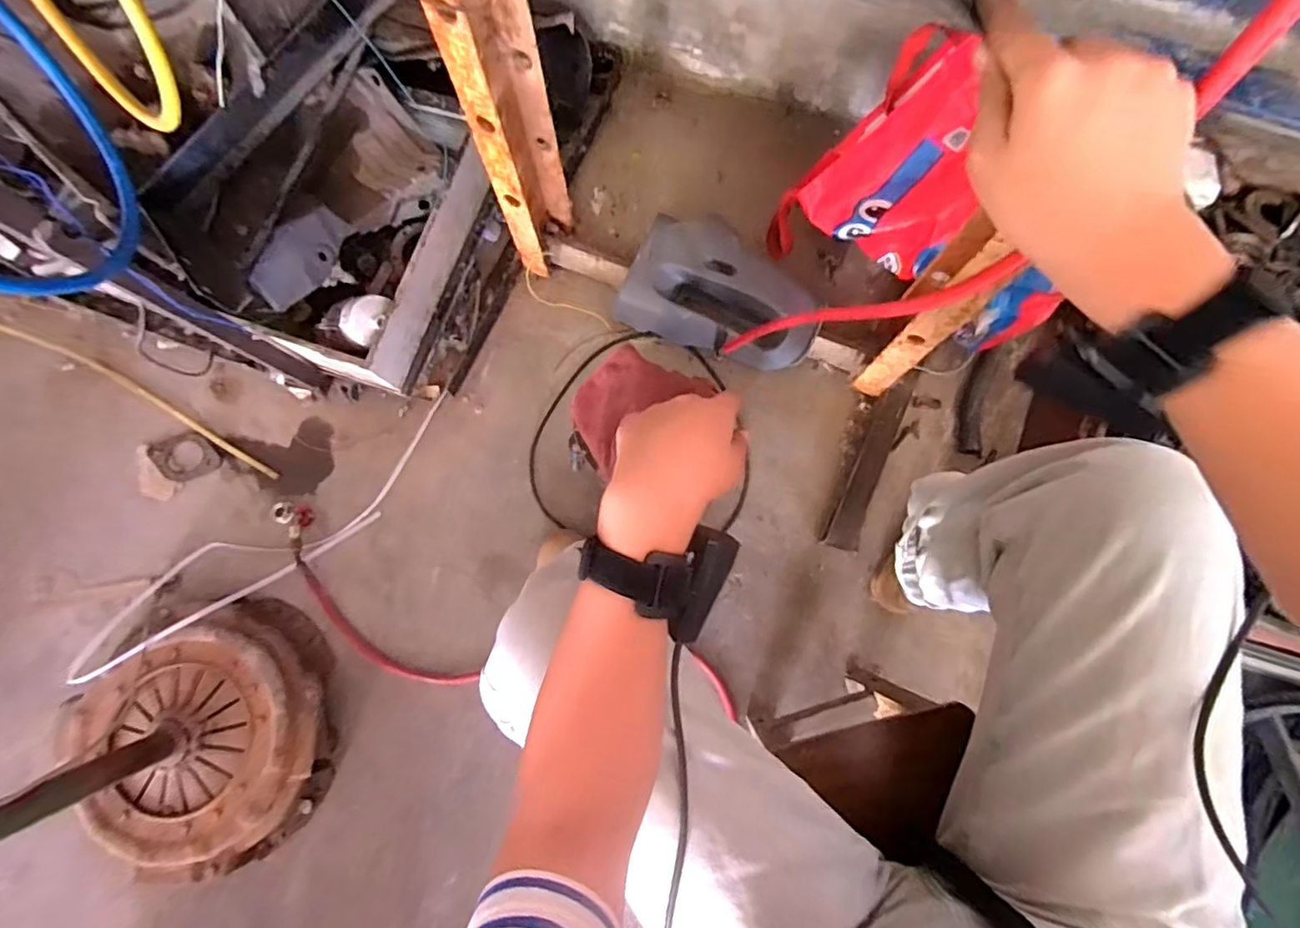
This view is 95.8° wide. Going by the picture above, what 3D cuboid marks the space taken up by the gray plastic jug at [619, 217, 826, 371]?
[{"bbox_3d":[0.118,-0.263,0.906,0.296,0.088,0.184,19,80,5],"label":"gray plastic jug"}]

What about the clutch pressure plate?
[{"bbox_3d":[-0.616,0.377,0.823,0.329,0.077,0.351,-5,79,0],"label":"clutch pressure plate"}]

